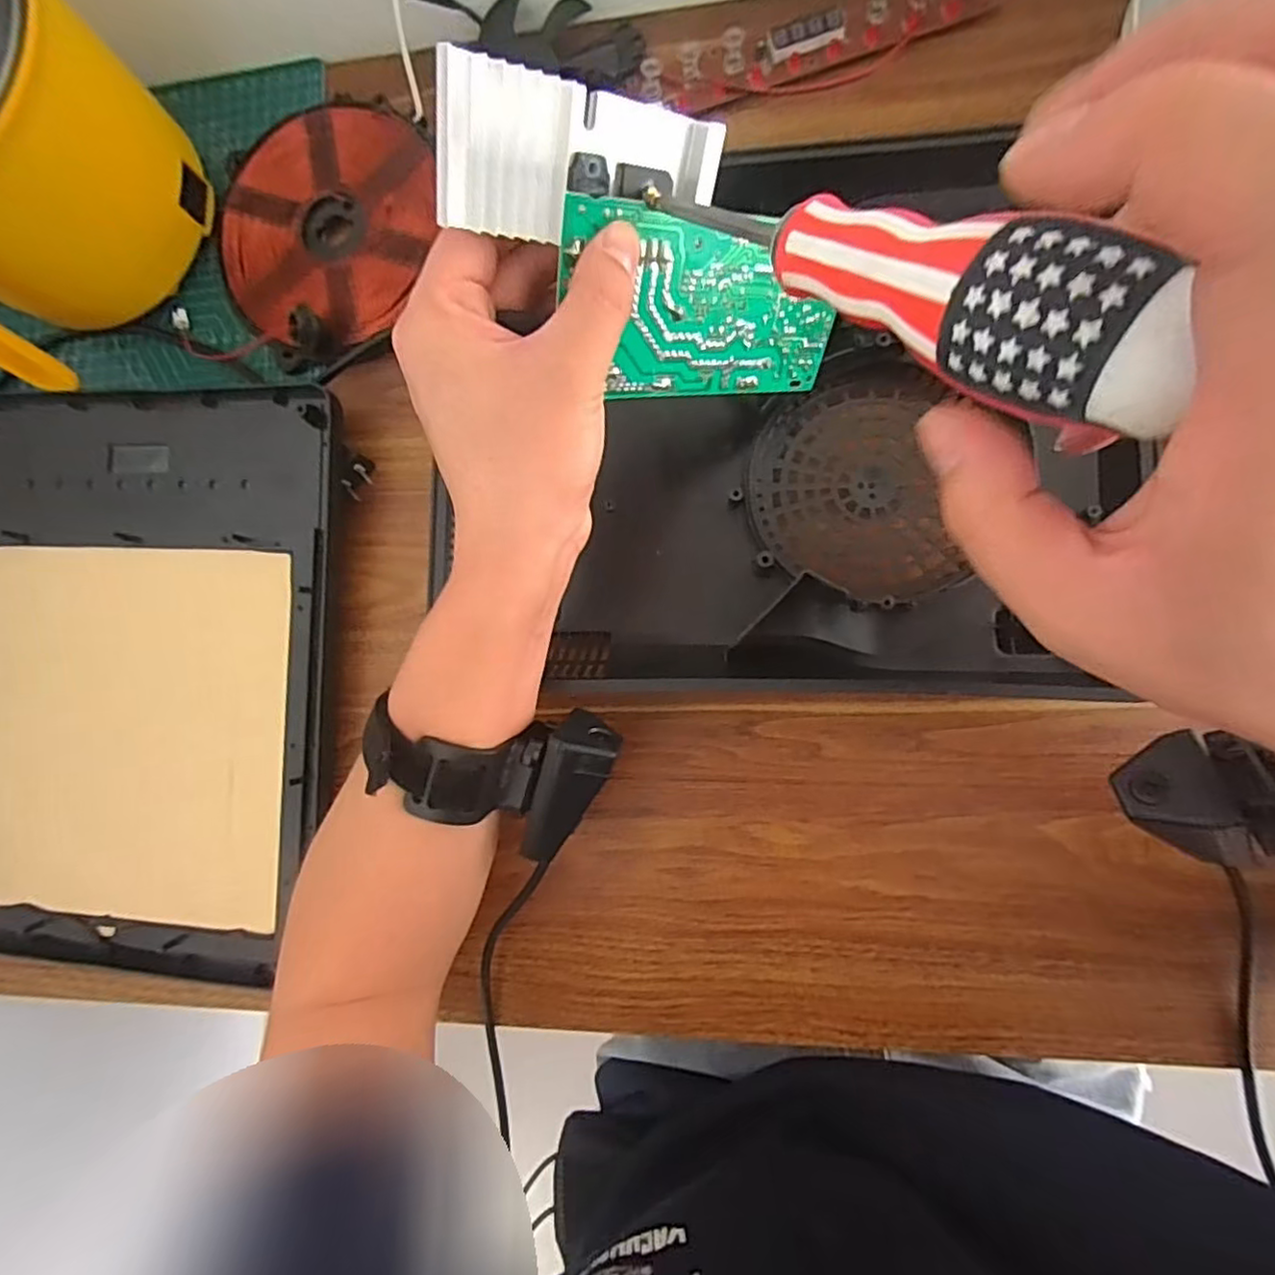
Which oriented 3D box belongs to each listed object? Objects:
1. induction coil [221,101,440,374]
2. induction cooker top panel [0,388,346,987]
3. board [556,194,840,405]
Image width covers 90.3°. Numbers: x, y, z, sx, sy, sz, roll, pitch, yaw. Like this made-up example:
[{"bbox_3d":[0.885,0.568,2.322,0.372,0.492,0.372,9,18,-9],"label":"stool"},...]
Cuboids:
[{"bbox_3d":[-0.198,-0.249,0.393,0.135,0.028,0.157,15,88,9],"label":"induction coil"},{"bbox_3d":[-0.317,0.026,0.384,0.276,0.028,0.347,3,86,7],"label":"induction cooker top panel"},{"bbox_3d":[0.032,-0.139,0.270,0.140,0.071,0.004,-13,46,-27],"label":"board"}]

